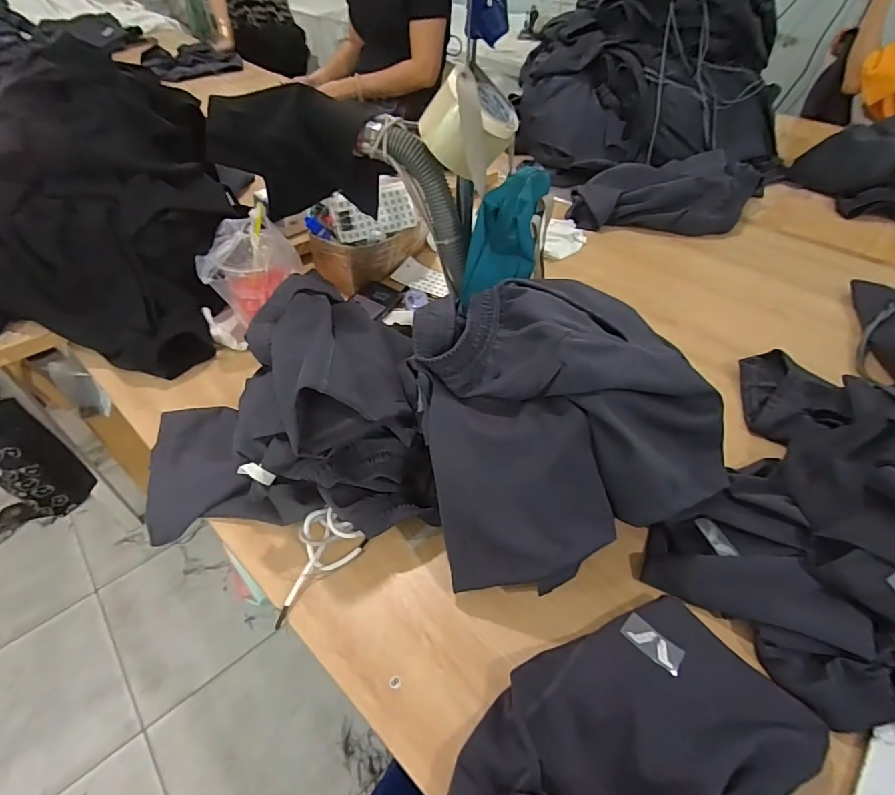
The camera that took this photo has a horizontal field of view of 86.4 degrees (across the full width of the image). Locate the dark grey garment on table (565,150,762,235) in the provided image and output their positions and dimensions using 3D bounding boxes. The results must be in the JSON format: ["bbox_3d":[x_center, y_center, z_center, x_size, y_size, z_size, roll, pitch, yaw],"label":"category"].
[{"bbox_3d":[0.491,-0.442,1.055,0.424,0.108,0.167,-2,47,-2],"label":"dark grey garment on table"}]

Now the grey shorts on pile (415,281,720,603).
[{"bbox_3d":[0.124,0.018,0.498,0.288,0.181,0.266,-12,48,-11],"label":"grey shorts on pile"}]

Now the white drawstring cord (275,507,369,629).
[{"bbox_3d":[-0.155,0.176,0.526,0.067,0.028,0.121,35,55,28],"label":"white drawstring cord"}]

